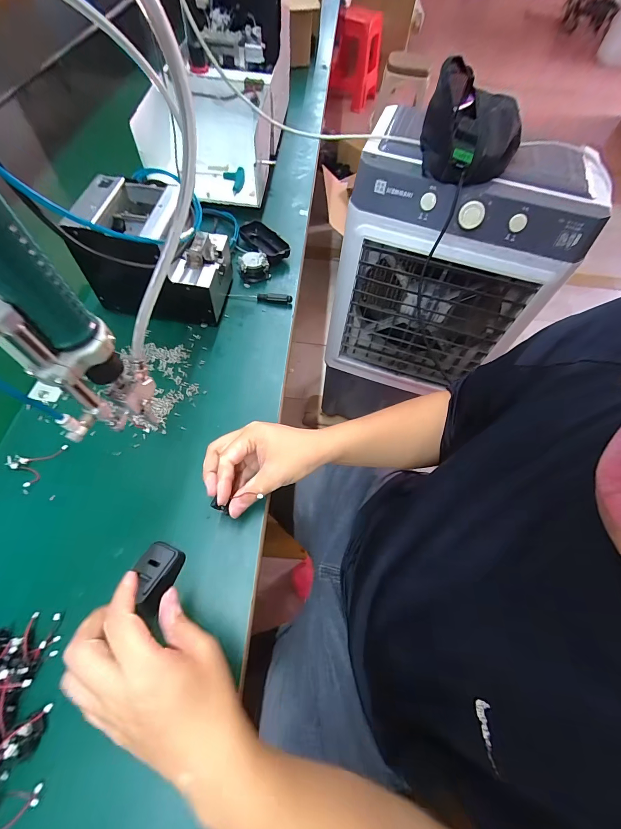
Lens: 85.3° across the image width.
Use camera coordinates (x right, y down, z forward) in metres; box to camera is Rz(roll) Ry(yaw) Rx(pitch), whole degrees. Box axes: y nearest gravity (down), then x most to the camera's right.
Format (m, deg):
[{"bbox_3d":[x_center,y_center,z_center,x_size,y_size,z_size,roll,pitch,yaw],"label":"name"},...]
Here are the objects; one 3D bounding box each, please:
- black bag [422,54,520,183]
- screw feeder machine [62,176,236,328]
[{"bbox_3d":[0.266,-0.477,0.545,0.151,0.107,0.209,22,62,8],"label":"black bag"},{"bbox_3d":[-0.228,-0.234,0.514,0.184,0.158,0.140,11,62,0],"label":"screw feeder machine"}]

